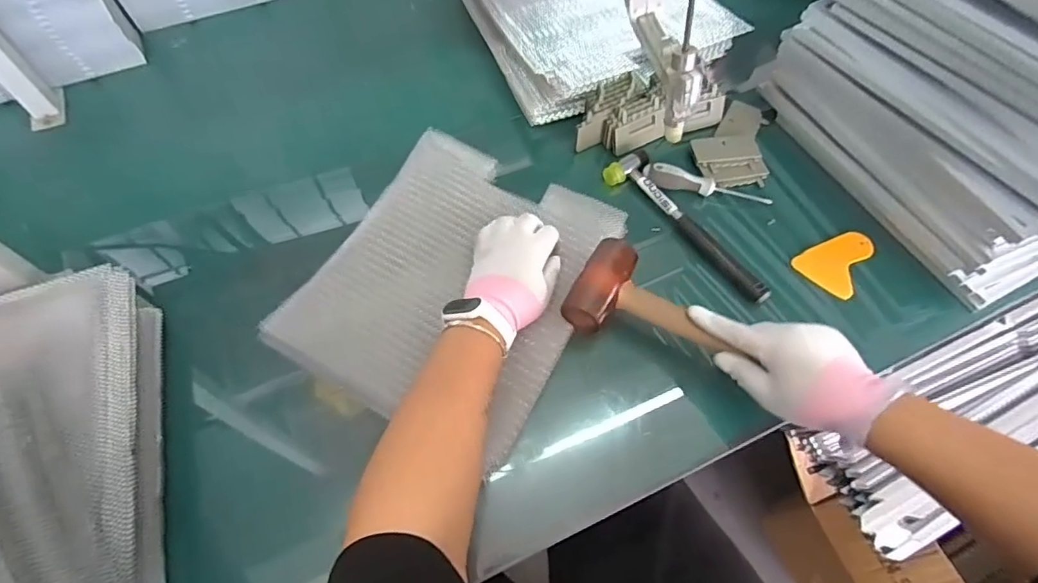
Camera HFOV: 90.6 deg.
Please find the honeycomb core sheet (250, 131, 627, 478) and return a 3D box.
[{"bbox_3d":[-0.066,-0.021,0.559,0.273,0.021,0.325,25,63,12],"label":"honeycomb core sheet"}]

